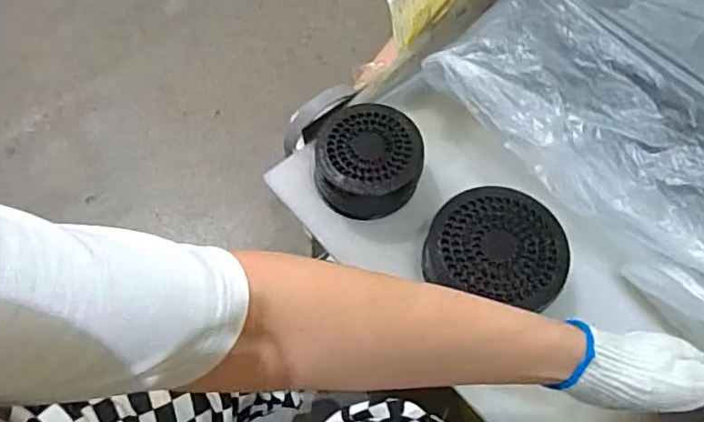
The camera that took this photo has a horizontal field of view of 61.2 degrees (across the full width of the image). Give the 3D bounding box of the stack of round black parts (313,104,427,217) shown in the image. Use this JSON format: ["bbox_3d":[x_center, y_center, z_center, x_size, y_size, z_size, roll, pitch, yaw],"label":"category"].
[{"bbox_3d":[0.015,-0.048,0.583,0.102,0.058,0.099,6,63,3],"label":"stack of round black parts"}]

